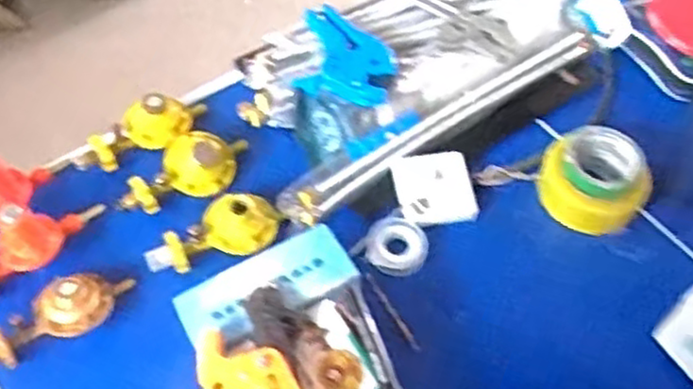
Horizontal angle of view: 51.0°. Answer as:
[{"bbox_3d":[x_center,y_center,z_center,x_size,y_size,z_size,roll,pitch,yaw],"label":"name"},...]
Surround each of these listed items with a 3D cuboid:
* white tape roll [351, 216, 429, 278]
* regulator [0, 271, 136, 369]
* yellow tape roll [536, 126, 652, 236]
[{"bbox_3d":[0.056,0.062,0.858,0.074,0.031,0.066,25,53,16],"label":"white tape roll"},{"bbox_3d":[-0.312,0.124,0.776,0.170,0.043,0.066,-18,54,-19],"label":"regulator"},{"bbox_3d":[0.296,-0.017,0.880,0.121,0.064,0.121,2,50,-3],"label":"yellow tape roll"}]

